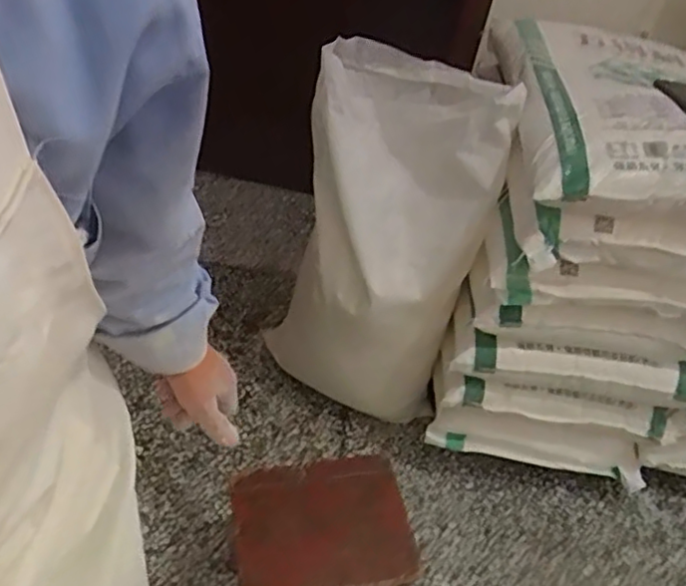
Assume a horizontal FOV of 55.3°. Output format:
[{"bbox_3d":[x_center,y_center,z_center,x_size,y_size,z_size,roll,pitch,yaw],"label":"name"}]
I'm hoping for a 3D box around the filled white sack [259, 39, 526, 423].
[{"bbox_3d":[0.050,-0.049,1.332,0.384,0.804,0.284,27,44,17],"label":"filled white sack"}]

